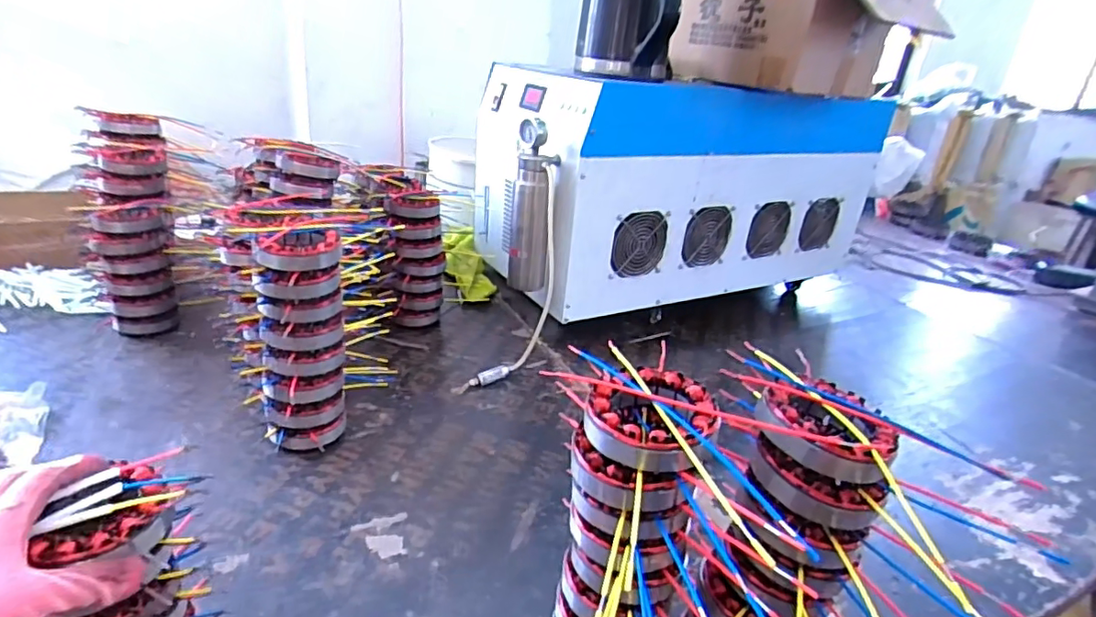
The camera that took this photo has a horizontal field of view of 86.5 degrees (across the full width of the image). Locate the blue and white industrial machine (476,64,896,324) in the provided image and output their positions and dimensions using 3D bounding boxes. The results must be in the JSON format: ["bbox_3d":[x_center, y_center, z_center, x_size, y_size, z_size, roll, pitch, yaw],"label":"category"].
[{"bbox_3d":[0.265,-0.250,1.169,0.795,0.358,0.359,-6,28,-26],"label":"blue and white industrial machine"}]

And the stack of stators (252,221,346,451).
[{"bbox_3d":[-0.275,0.036,0.651,0.088,0.242,0.081,-3,27,-21],"label":"stack of stators"}]

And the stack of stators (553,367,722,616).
[{"bbox_3d":[0.052,0.169,0.428,0.088,0.237,0.091,13,26,10],"label":"stack of stators"}]

